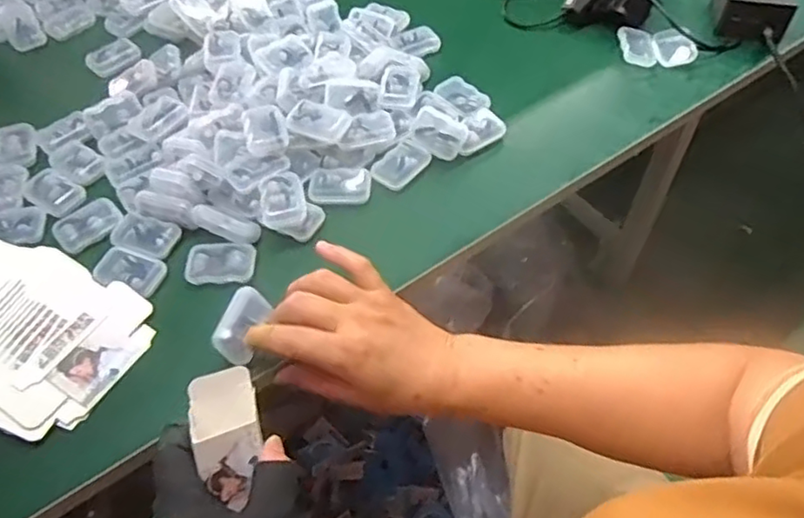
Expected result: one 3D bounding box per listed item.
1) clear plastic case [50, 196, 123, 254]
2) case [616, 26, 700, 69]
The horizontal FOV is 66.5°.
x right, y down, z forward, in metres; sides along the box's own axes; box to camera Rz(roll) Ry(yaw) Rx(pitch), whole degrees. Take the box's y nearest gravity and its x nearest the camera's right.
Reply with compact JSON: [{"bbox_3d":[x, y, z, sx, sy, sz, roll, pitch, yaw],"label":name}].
[{"bbox_3d":[-0.280,-0.030,0.547,0.055,0.009,0.039,-37,61,-22],"label":"clear plastic case"},{"bbox_3d":[0.277,-0.231,0.668,0.074,0.017,0.051,-2,54,0],"label":"case"}]

